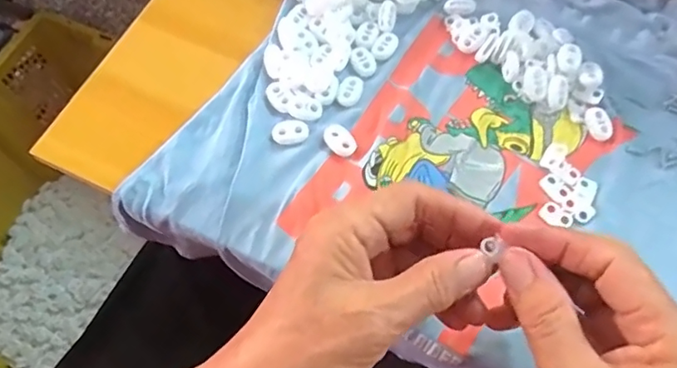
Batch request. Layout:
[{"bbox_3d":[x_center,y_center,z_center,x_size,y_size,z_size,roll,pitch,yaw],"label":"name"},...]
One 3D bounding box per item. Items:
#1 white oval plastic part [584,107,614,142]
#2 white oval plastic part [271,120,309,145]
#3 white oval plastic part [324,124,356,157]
[{"bbox_3d":[0.169,-0.039,0.353,0.015,0.005,0.023,-10,68,-4],"label":"white oval plastic part"},{"bbox_3d":[-0.031,-0.033,0.348,0.023,0.006,0.014,-9,68,-3],"label":"white oval plastic part"},{"bbox_3d":[0.001,-0.028,0.347,0.017,0.005,0.022,-37,72,-13],"label":"white oval plastic part"}]

